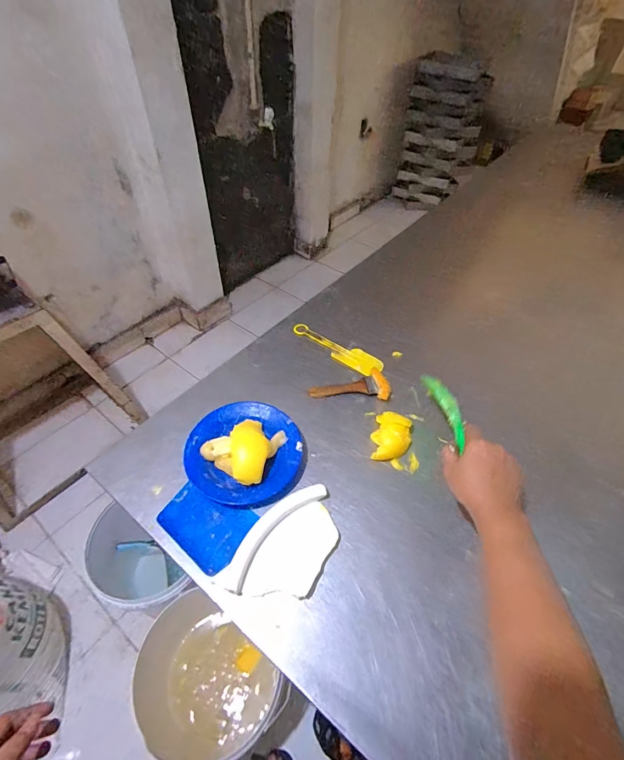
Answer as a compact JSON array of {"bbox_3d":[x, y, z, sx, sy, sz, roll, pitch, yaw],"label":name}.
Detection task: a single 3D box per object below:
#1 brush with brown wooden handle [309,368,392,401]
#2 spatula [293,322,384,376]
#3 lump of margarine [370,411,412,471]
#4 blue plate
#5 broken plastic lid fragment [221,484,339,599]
[{"bbox_3d":[0.066,0.007,0.638,0.136,0.012,0.060,1,48,-2],"label":"brush with brown wooden handle"},{"bbox_3d":[0.048,-0.064,0.704,0.190,0.015,0.052,35,56,25],"label":"spatula"},{"bbox_3d":[0.123,0.085,0.564,0.056,0.032,0.085,13,49,9],"label":"lump of margarine"},{"bbox_3d":[-0.096,0.099,0.540,0.160,0.025,0.159,1,48,-2],"label":"blue plate"},{"bbox_3d":[-0.027,0.203,0.461,0.094,0.021,0.151,25,52,19],"label":"broken plastic lid fragment"}]

